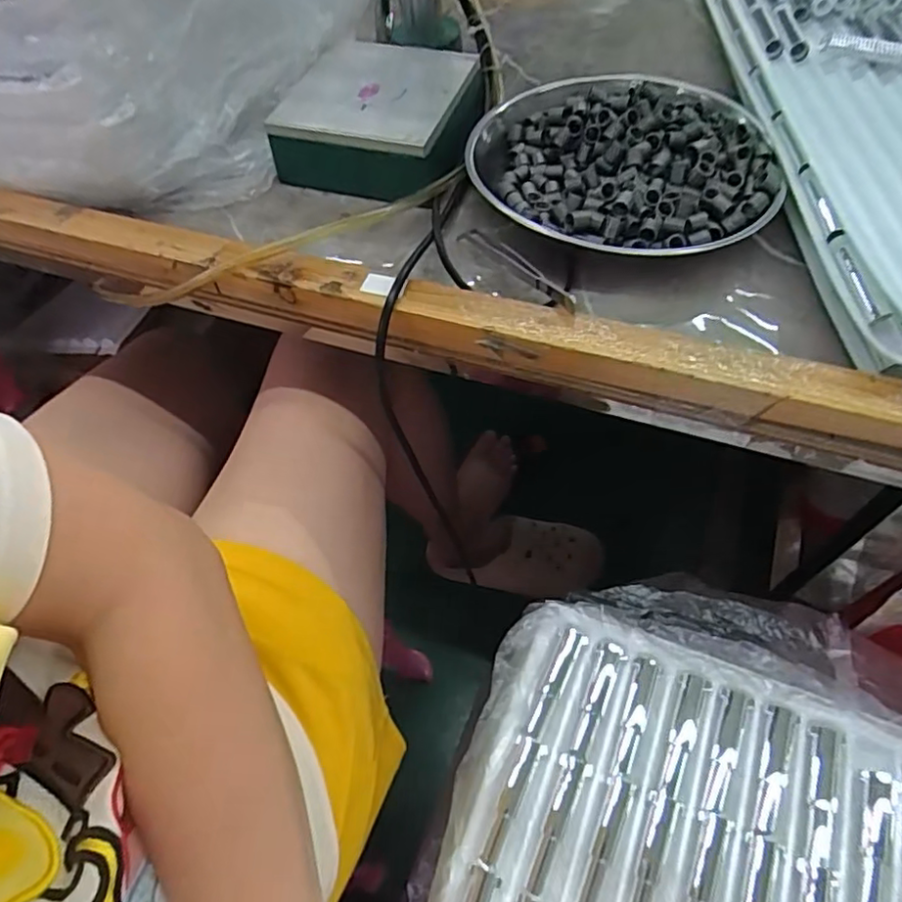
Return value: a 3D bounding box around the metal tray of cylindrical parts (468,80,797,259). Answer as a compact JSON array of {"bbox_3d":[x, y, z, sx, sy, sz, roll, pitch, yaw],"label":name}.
[{"bbox_3d":[0.113,-0.196,0.414,0.201,0.031,0.176,27,64,19],"label":"metal tray of cylindrical parts"}]

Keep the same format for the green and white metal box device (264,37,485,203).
[{"bbox_3d":[-0.053,-0.253,0.465,0.131,0.053,0.122,12,60,11],"label":"green and white metal box device"}]

